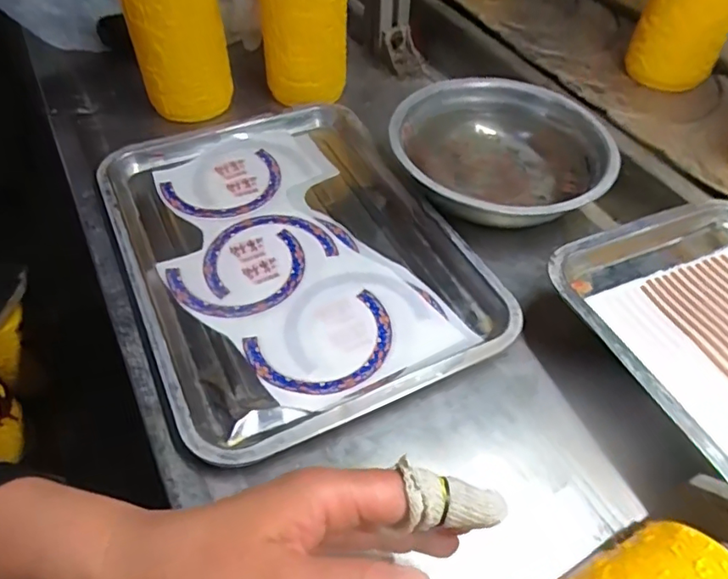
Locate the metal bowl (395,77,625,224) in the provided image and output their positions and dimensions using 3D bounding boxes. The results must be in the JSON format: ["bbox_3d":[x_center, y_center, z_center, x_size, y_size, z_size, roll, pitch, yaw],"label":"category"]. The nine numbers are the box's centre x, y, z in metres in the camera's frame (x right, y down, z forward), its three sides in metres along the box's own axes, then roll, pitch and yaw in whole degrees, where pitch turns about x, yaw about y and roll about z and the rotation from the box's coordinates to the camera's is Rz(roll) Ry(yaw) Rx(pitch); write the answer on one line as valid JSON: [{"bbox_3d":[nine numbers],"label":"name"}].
[{"bbox_3d":[0.134,-0.131,0.530,0.198,0.058,0.190,0,51,0],"label":"metal bowl"}]

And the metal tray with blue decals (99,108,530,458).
[{"bbox_3d":[-0.059,-0.043,0.480,0.268,0.032,0.367,-22,53,-16],"label":"metal tray with blue decals"}]

